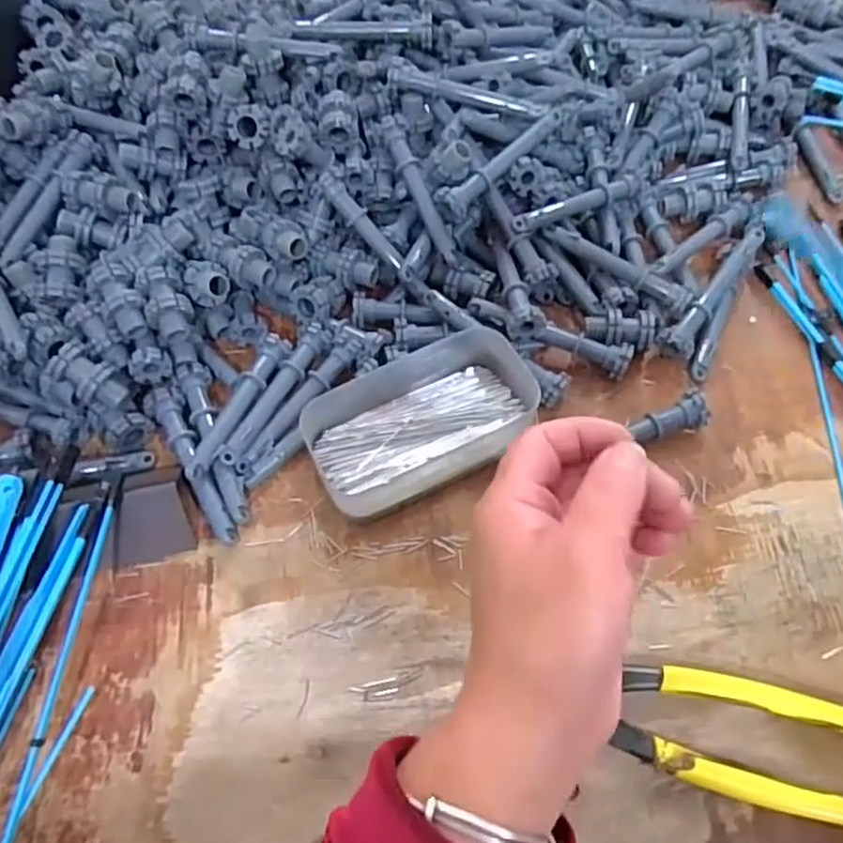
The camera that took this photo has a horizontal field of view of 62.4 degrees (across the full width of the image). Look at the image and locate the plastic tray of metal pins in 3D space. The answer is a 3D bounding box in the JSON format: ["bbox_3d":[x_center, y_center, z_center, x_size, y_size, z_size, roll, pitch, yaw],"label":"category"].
[{"bbox_3d":[0.002,-0.003,0.367,0.123,0.034,0.065,-27,64,-14],"label":"plastic tray of metal pins"}]

